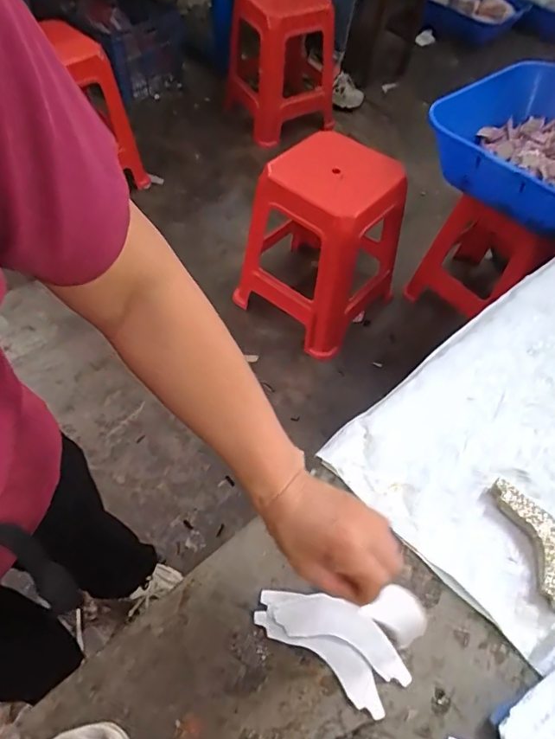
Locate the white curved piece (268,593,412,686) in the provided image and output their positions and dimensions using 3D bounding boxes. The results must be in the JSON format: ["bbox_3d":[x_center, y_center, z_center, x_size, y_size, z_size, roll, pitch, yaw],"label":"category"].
[{"bbox_3d":[0.064,0.252,0.463,0.131,0.007,0.044,19,56,10],"label":"white curved piece"}]

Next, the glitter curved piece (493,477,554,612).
[{"bbox_3d":[0.280,0.181,0.514,0.044,0.021,0.132,-11,56,-11],"label":"glitter curved piece"}]

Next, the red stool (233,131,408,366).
[{"bbox_3d":[0.142,-0.397,1.472,0.396,0.530,0.385,37,61,19],"label":"red stool"}]

